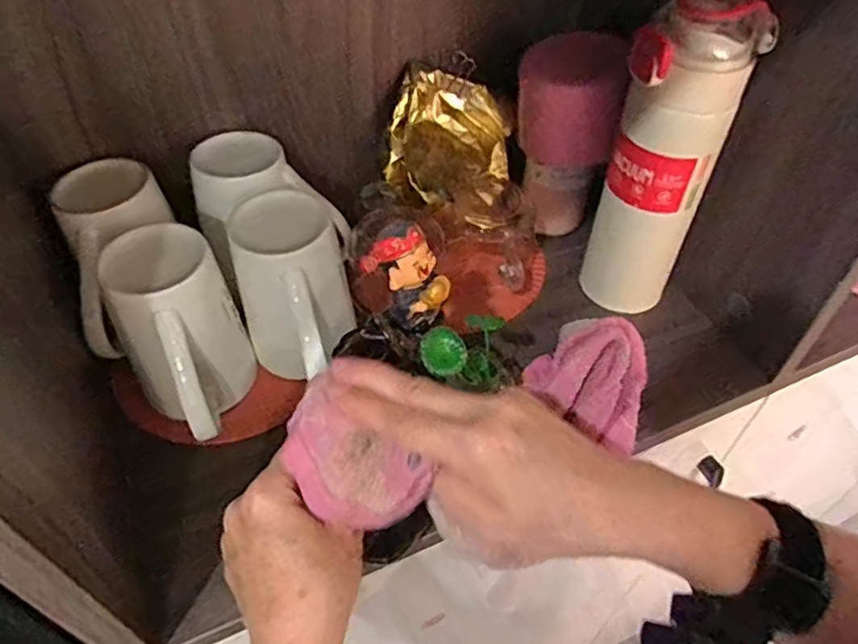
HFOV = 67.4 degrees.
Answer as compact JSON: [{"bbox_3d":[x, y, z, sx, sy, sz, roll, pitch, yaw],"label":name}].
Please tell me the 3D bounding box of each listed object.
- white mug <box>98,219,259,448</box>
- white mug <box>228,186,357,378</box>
[{"bbox_3d":[-0.148,0.013,0.401,0.068,0.118,0.089,-20,51,-18],"label":"white mug"},{"bbox_3d":[-0.086,-0.012,0.426,0.068,0.112,0.091,-16,50,-14],"label":"white mug"}]

